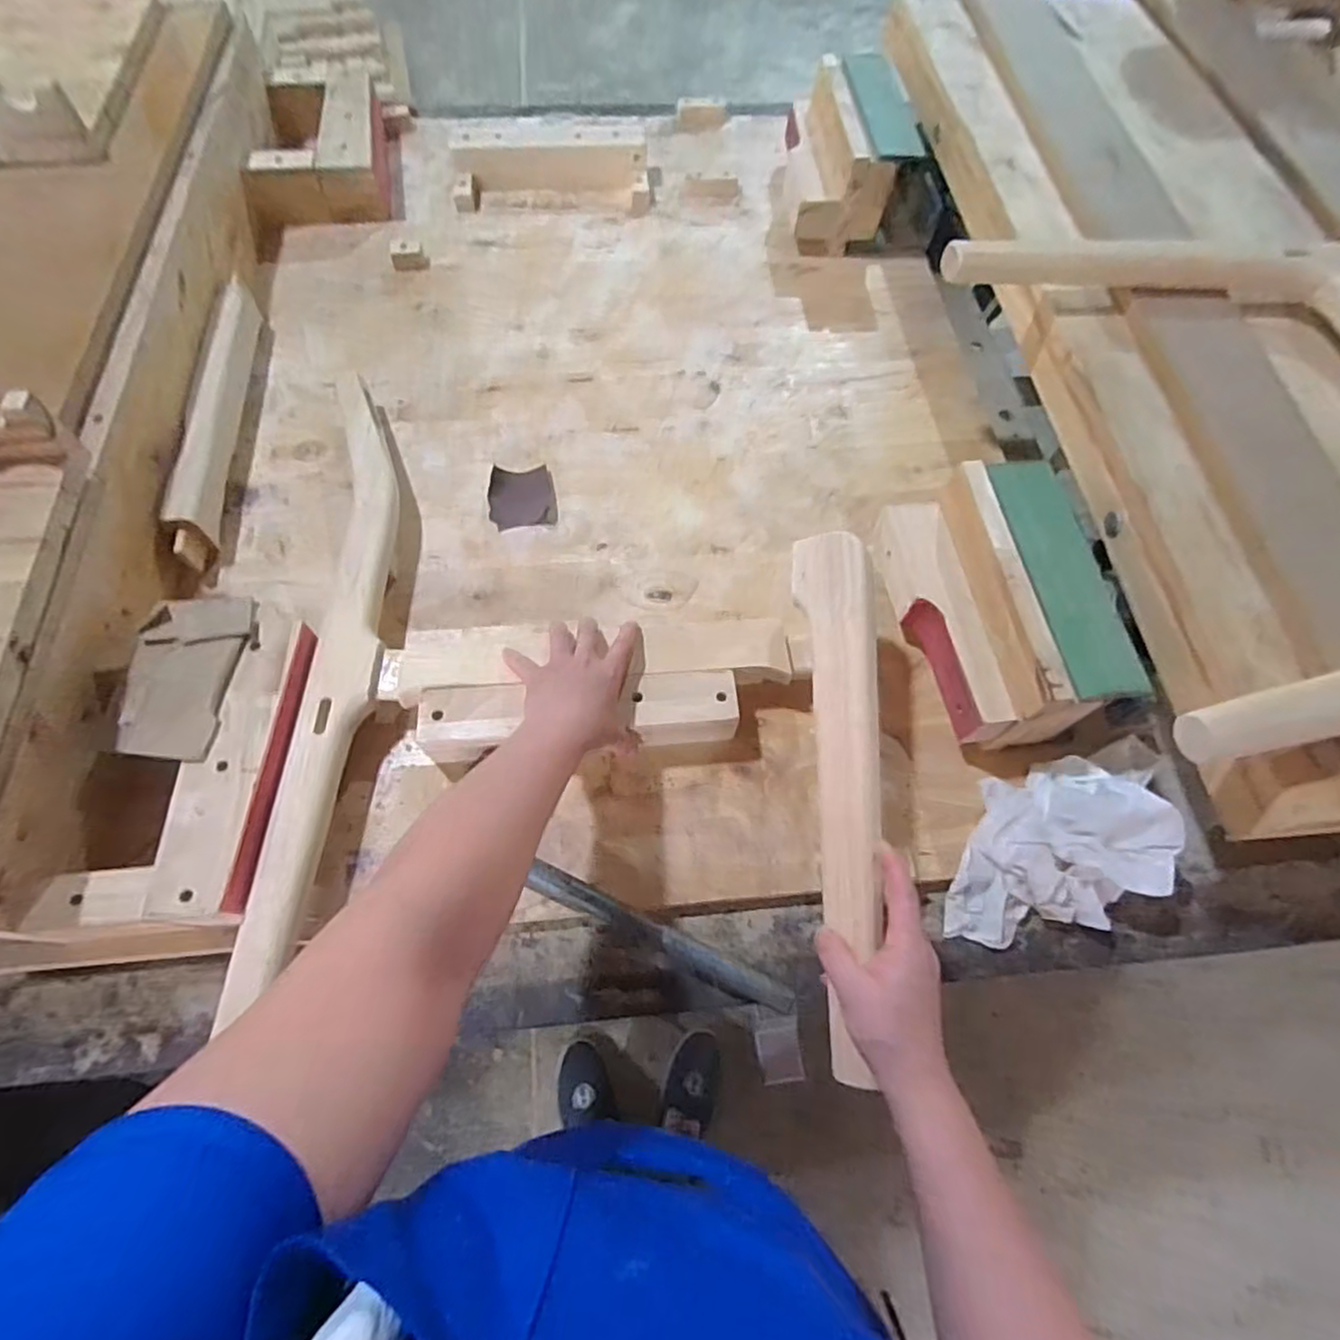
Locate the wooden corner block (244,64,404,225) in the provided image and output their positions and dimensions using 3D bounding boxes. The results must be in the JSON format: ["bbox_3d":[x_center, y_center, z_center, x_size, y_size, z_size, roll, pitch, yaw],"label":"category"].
[{"bbox_3d":[-0.494,-0.749,0.957,0.185,0.082,0.283,-11,65,-7],"label":"wooden corner block"}]

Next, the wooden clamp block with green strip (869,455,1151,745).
[{"bbox_3d":[0.307,-0.066,0.626,0.145,0.095,0.256,-9,66,-6],"label":"wooden clamp block with green strip"}]

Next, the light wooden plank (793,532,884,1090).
[{"bbox_3d":[0.135,0.081,0.523,0.056,0.037,0.411,3,71,0],"label":"light wooden plank"}]

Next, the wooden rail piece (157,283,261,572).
[{"bbox_3d":[-0.503,-0.283,0.751,0.029,0.066,0.373,-5,65,-4],"label":"wooden rail piece"}]

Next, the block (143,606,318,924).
[{"bbox_3d":[-0.357,0.071,0.556,0.064,0.027,0.256,2,65,-1],"label":"block"}]

